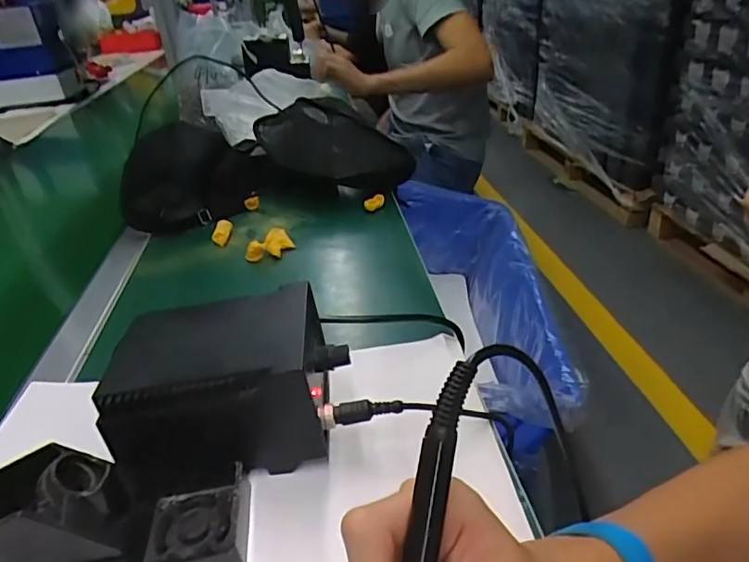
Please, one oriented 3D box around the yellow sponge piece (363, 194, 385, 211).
[{"bbox_3d":[0.000,-0.114,0.783,0.030,0.019,0.017,-3,30,0],"label":"yellow sponge piece"}]

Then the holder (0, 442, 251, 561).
[{"bbox_3d":[-0.156,0.136,0.322,0.153,0.072,0.073,-8,30,-6],"label":"holder"}]

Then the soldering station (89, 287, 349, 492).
[{"bbox_3d":[-0.102,0.076,0.403,0.157,0.092,0.123,-6,30,-2],"label":"soldering station"}]

